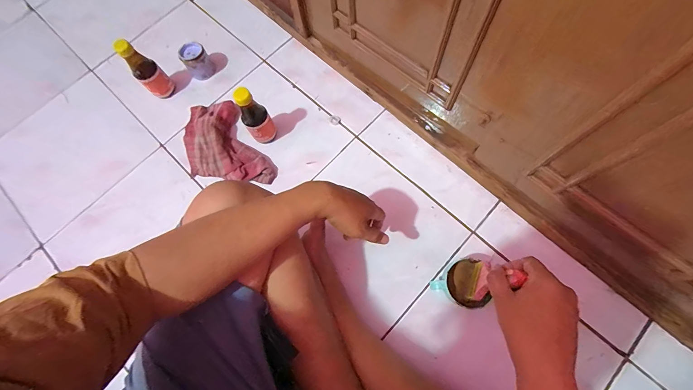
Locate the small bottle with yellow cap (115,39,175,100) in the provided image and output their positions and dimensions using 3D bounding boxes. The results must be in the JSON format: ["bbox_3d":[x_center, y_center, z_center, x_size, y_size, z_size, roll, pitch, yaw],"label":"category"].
[{"bbox_3d":[-0.423,-0.261,0.650,0.053,0.133,0.046,-39,74,-11],"label":"small bottle with yellow cap"}]

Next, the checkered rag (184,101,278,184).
[{"bbox_3d":[-0.270,-0.106,0.637,0.150,0.037,0.253,-33,73,-9],"label":"checkered rag"}]

